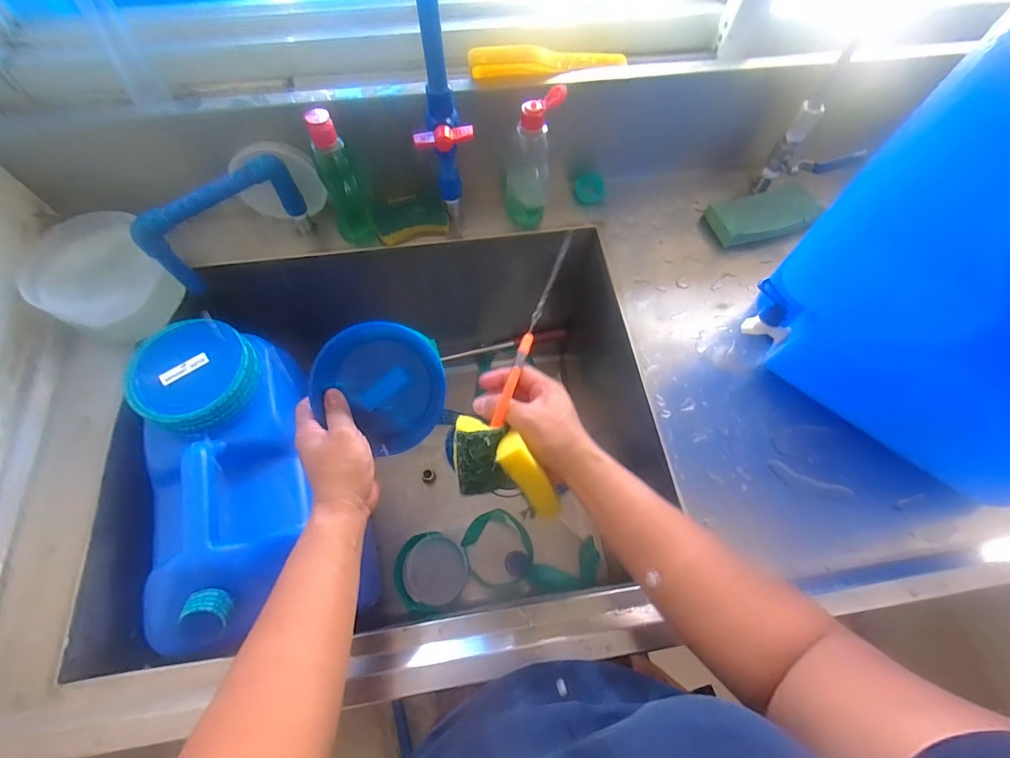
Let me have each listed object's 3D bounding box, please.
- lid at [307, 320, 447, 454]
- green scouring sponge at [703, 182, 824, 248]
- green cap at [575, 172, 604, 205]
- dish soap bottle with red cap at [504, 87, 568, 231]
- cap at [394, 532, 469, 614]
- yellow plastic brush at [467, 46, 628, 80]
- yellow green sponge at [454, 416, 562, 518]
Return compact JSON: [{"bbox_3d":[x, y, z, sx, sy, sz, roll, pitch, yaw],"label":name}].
[{"bbox_3d":[-0.114,0.003,0.435,0.113,0.018,0.123,0,104,-1],"label":"lid"},{"bbox_3d":[0.367,-0.231,0.640,0.151,0.039,0.073,-14,66,-8],"label":"green scouring sponge"},{"bbox_3d":[0.124,-0.280,0.656,0.042,0.018,0.047,10,65,3],"label":"green cap"},{"bbox_3d":[0.032,-0.272,0.579,0.065,0.172,0.052,-1,65,-2],"label":"dish soap bottle with red cap"},{"bbox_3d":[-0.128,0.328,0.787,0.125,0.019,0.125,-6,66,14],"label":"cap"},{"bbox_3d":[0.053,-0.375,0.530,0.188,0.031,0.019,-8,65,-5],"label":"yellow plastic brush"},{"bbox_3d":[0.003,0.079,0.409,0.104,0.060,0.057,14,65,5],"label":"yellow green sponge"}]

